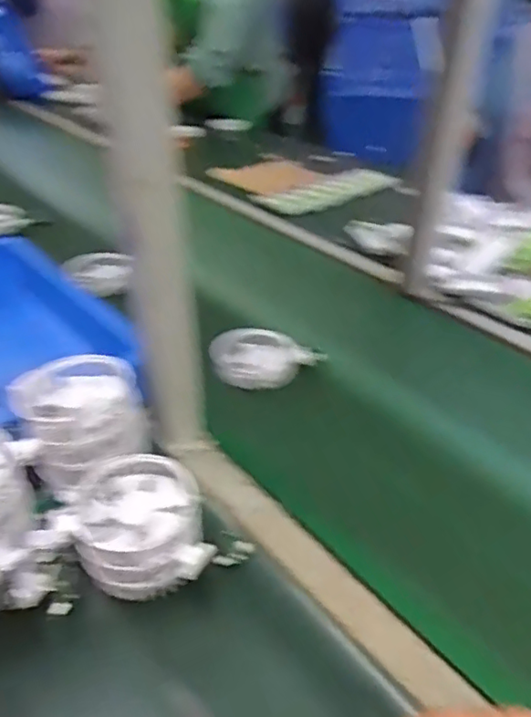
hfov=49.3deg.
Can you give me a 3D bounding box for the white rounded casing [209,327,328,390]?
[{"bbox_3d":[0.002,0.002,0.712,0.134,0.038,0.088,-1,36,-4],"label":"white rounded casing"}]

